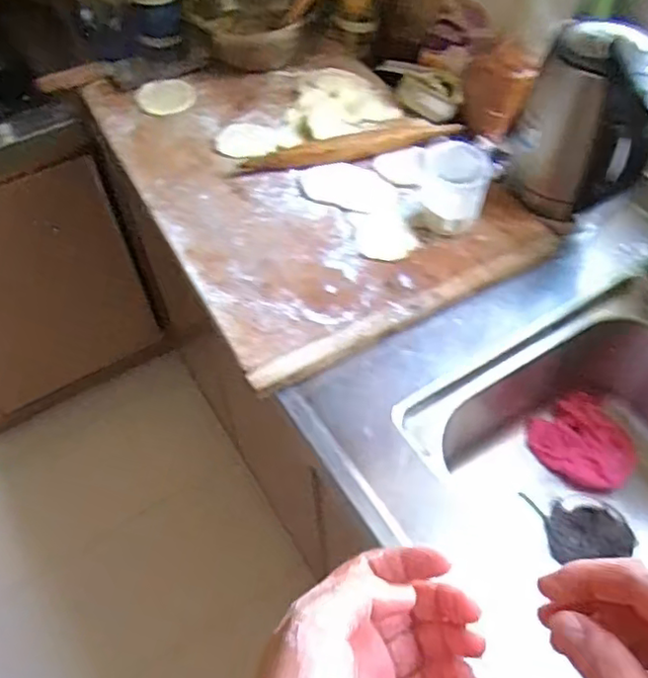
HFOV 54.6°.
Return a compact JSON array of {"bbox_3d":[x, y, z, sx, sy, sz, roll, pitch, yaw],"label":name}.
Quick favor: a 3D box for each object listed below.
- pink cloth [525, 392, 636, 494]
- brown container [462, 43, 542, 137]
[{"bbox_3d":[0.357,0.146,0.862,0.114,0.024,0.130,-34,59,-1],"label":"pink cloth"},{"bbox_3d":[0.257,-0.364,0.922,0.094,0.110,0.106,9,54,7],"label":"brown container"}]

